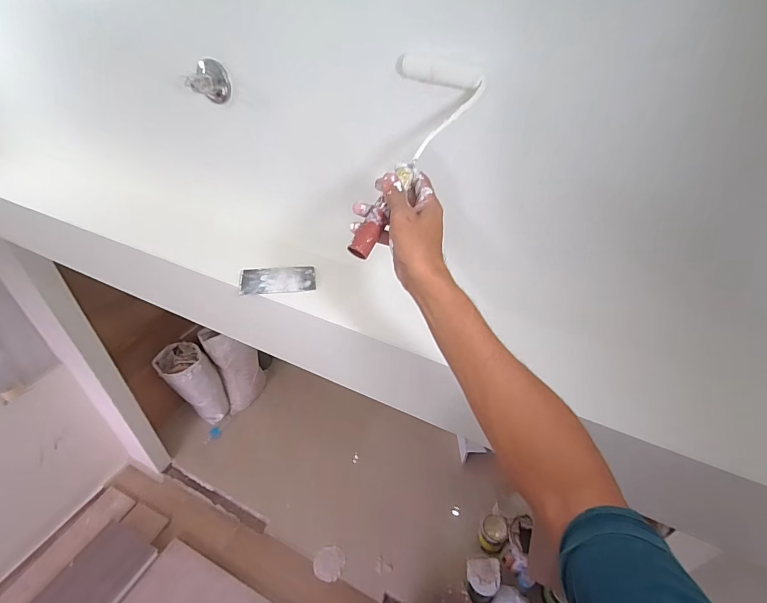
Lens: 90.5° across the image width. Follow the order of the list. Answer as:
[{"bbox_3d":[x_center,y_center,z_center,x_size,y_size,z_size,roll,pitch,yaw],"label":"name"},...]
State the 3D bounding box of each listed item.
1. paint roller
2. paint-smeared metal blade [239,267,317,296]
[{"bbox_3d":[0.036,-0.183,0.454,0.099,0.040,0.296,17,76,16],"label":"paint roller"},{"bbox_3d":[-0.201,-0.042,0.732,0.138,0.006,0.071,-5,48,-12],"label":"paint-smeared metal blade"}]

